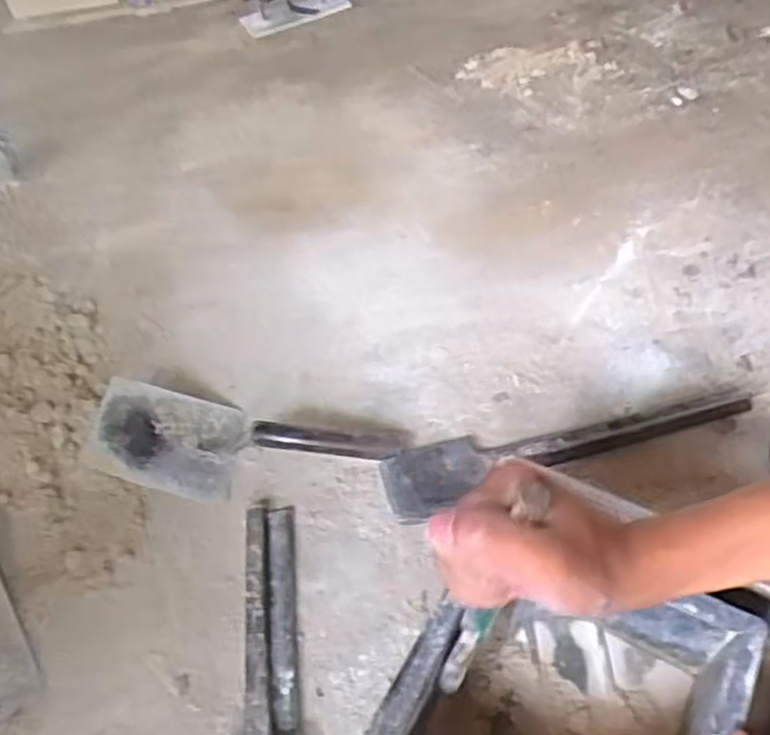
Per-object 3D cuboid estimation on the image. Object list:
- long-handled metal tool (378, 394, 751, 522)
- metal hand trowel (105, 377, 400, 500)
[{"bbox_3d":[0.159,0.062,0.704,0.333,0.022,0.073,-16,51,-10],"label":"long-handled metal tool"},{"bbox_3d":[-0.127,0.059,0.726,0.274,0.051,0.109,-4,51,4],"label":"metal hand trowel"}]

